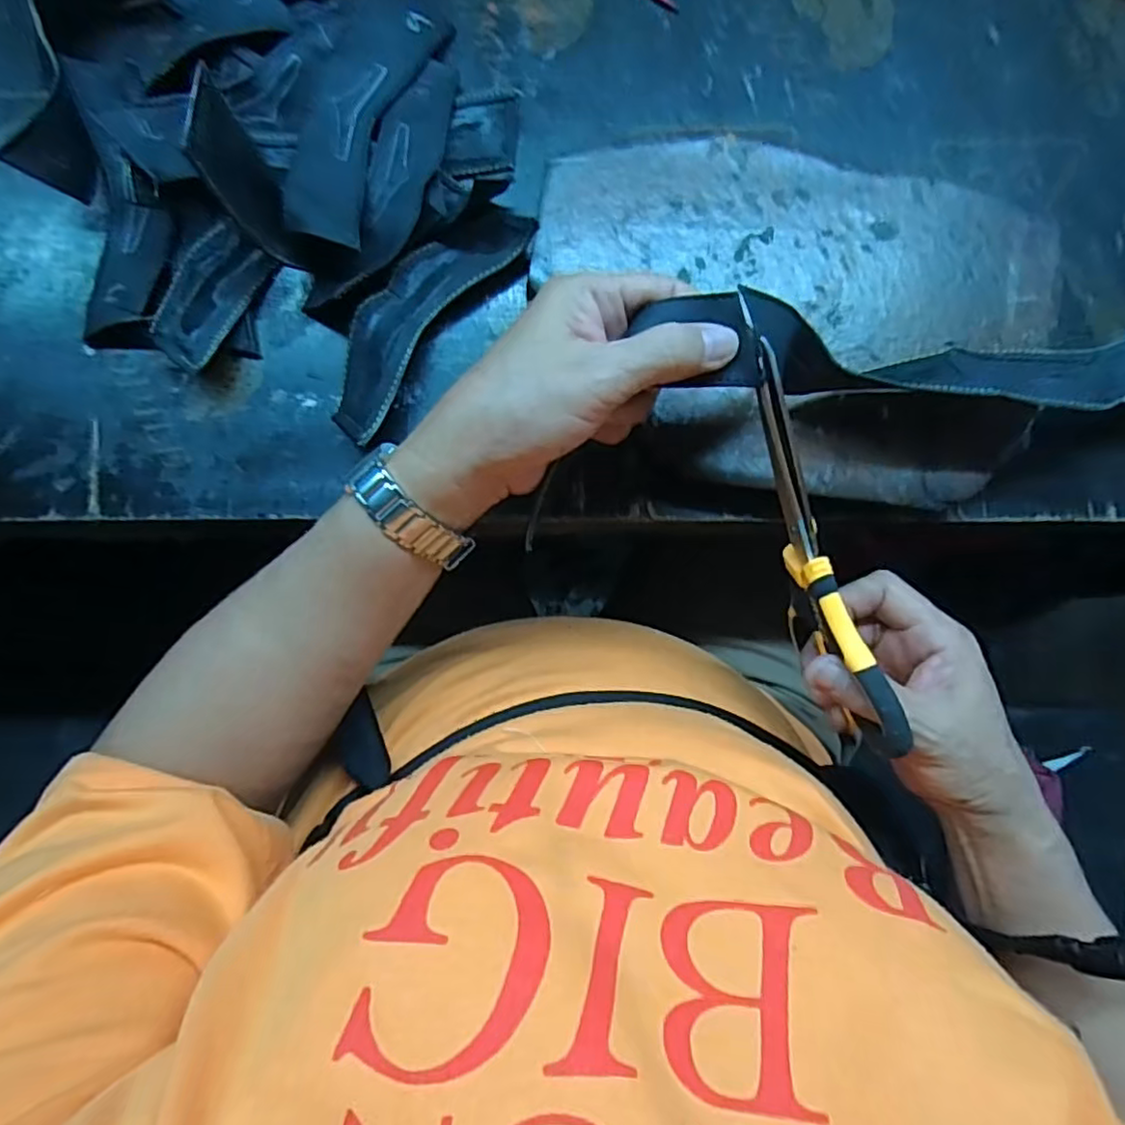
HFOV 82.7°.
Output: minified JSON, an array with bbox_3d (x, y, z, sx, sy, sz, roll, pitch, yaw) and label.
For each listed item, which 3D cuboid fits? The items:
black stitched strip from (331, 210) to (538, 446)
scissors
[{"bbox_3d":[-0.071,-0.125,0.316,0.042,0.020,0.136,37,87,-2],"label":"black stitched strip"},{"bbox_3d":[0.108,-0.006,0.278,0.013,0.055,0.204,-21,102,-4],"label":"scissors"}]

